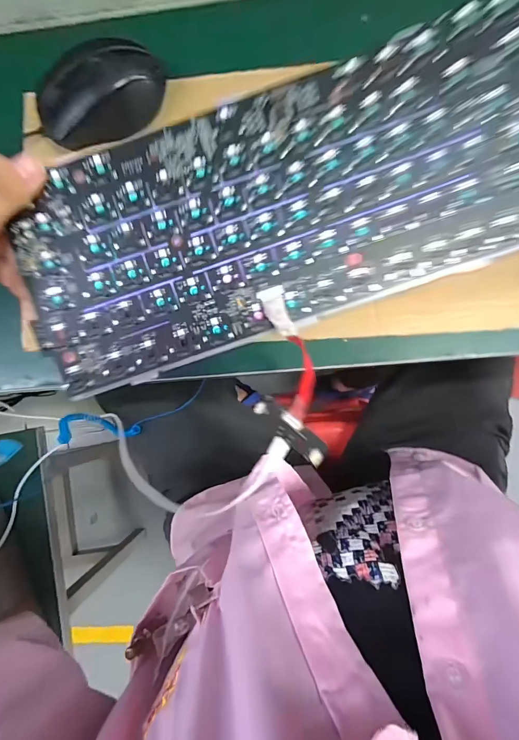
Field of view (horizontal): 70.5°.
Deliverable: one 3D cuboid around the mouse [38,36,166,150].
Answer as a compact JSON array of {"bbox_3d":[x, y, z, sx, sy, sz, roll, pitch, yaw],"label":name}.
[{"bbox_3d":[-0.119,-0.204,0.273,0.098,0.036,0.052,-19,84,3],"label":"mouse"}]

